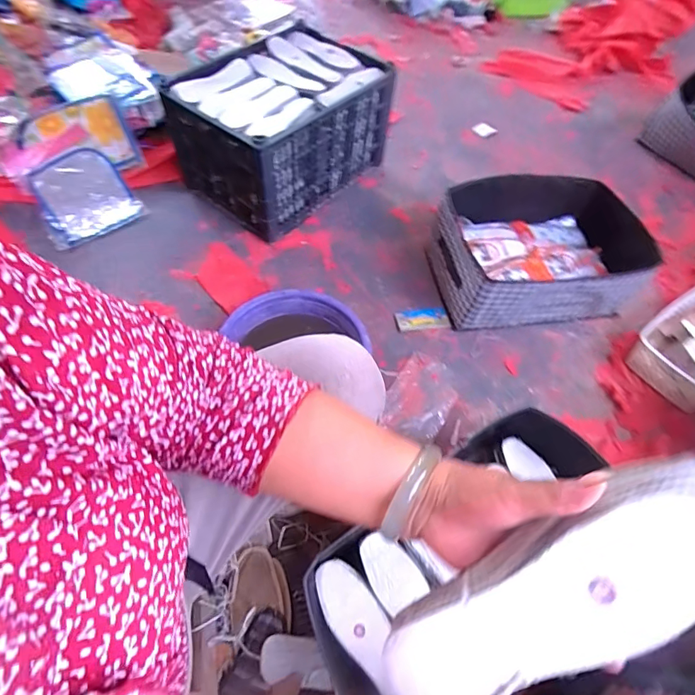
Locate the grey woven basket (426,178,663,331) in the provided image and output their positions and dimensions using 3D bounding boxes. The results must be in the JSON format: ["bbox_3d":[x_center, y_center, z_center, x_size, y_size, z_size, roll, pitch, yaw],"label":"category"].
[{"bbox_3d":[0.446,-0.219,1.052,0.453,0.187,0.314,-9,59,-9],"label":"grey woven basket"}]

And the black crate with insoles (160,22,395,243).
[{"bbox_3d":[-0.172,-0.580,1.173,0.364,0.265,0.465,37,63,18],"label":"black crate with insoles"}]

